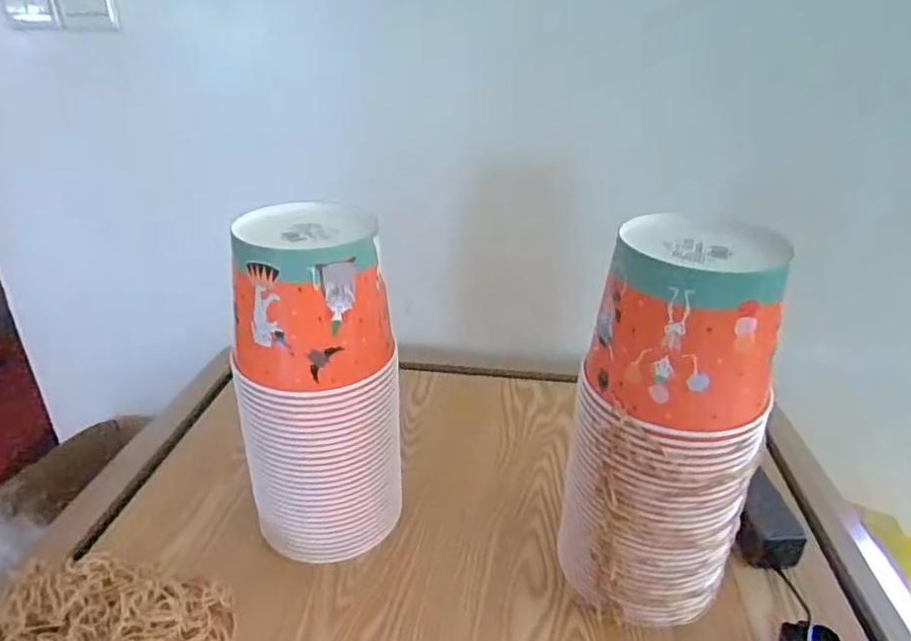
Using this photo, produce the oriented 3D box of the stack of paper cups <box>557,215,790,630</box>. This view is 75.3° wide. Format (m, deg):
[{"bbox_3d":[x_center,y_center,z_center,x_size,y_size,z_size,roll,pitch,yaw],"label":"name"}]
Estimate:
[{"bbox_3d":[0.185,0.113,0.540,0.157,0.378,0.116,17,32,28],"label":"stack of paper cups"}]

